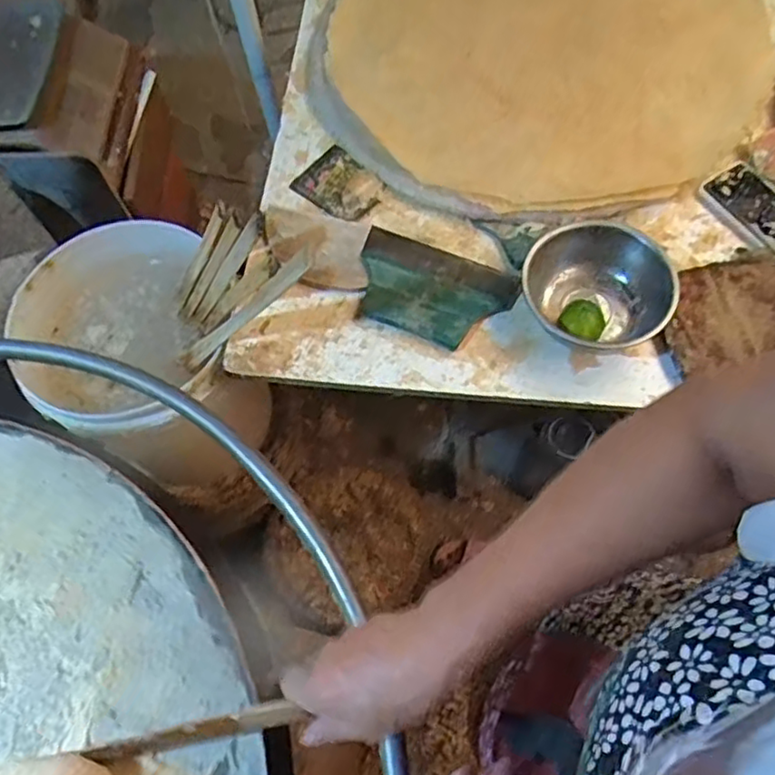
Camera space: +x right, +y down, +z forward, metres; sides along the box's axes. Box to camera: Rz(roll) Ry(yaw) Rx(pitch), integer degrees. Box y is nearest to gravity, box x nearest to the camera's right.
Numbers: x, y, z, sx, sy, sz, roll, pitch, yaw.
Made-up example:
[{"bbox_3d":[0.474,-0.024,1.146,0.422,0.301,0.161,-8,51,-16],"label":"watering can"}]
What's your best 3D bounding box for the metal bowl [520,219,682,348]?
[{"bbox_3d":[0.241,-0.112,0.769,0.160,0.072,0.174,-1,65,2],"label":"metal bowl"}]

